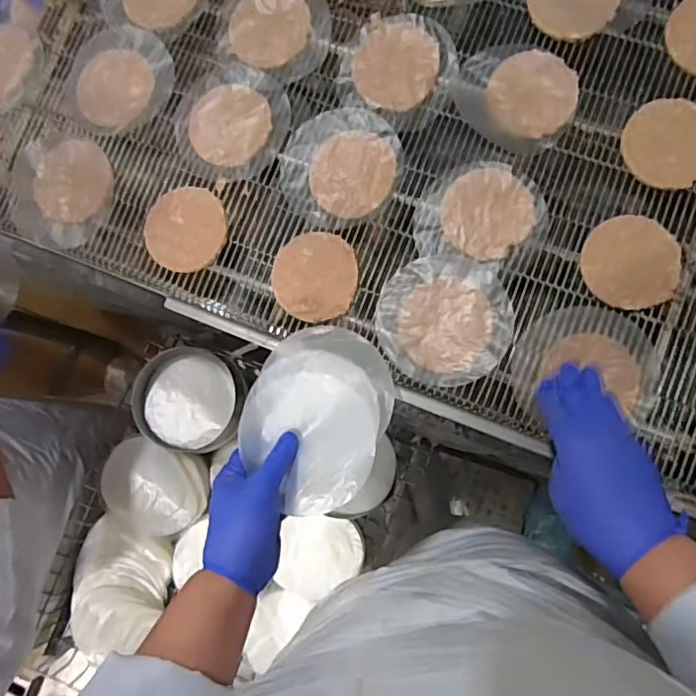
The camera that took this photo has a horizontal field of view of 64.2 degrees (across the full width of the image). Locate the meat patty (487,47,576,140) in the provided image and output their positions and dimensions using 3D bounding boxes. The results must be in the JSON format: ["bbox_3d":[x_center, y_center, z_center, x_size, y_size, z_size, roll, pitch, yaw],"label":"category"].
[{"bbox_3d":[0.179,-0.248,0.540,0.082,0.006,0.086,-1,83,6],"label":"meat patty"}]

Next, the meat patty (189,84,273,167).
[{"bbox_3d":[-0.121,-0.230,0.569,0.084,0.005,0.083,-1,84,6],"label":"meat patty"}]

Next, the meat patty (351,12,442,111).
[{"bbox_3d":[0.048,-0.286,0.558,0.085,0.004,0.094,19,86,8],"label":"meat patty"}]

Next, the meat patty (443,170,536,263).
[{"bbox_3d":[0.132,-0.130,0.528,0.081,0.005,0.082,-1,83,6],"label":"meat patty"}]

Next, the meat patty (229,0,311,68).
[{"bbox_3d":[-0.082,-0.333,0.579,0.085,0.005,0.077,-37,81,1],"label":"meat patty"}]

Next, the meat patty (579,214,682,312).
[{"bbox_3d":[0.260,-0.080,0.509,0.082,0.009,0.086,-3,83,6],"label":"meat patty"}]

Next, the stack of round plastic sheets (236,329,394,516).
[{"bbox_3d":[-0.030,0.058,0.480,0.120,0.019,0.152,20,86,8],"label":"stack of round plastic sheets"}]

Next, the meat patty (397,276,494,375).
[{"bbox_3d":[0.091,-0.022,0.518,0.081,0.005,0.087,0,84,6],"label":"meat patty"}]

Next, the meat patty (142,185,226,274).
[{"bbox_3d":[-0.164,-0.120,0.559,0.083,0.008,0.086,-1,83,6],"label":"meat patty"}]

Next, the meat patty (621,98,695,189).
[{"bbox_3d":[0.304,-0.193,0.520,0.081,0.012,0.084,-1,83,6],"label":"meat patty"}]

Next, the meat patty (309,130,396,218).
[{"bbox_3d":[0.005,-0.174,0.548,0.085,0.004,0.085,-1,83,6],"label":"meat patty"}]

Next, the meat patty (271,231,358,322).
[{"bbox_3d":[-0.032,-0.069,0.537,0.081,0.008,0.087,-1,83,6],"label":"meat patty"}]

